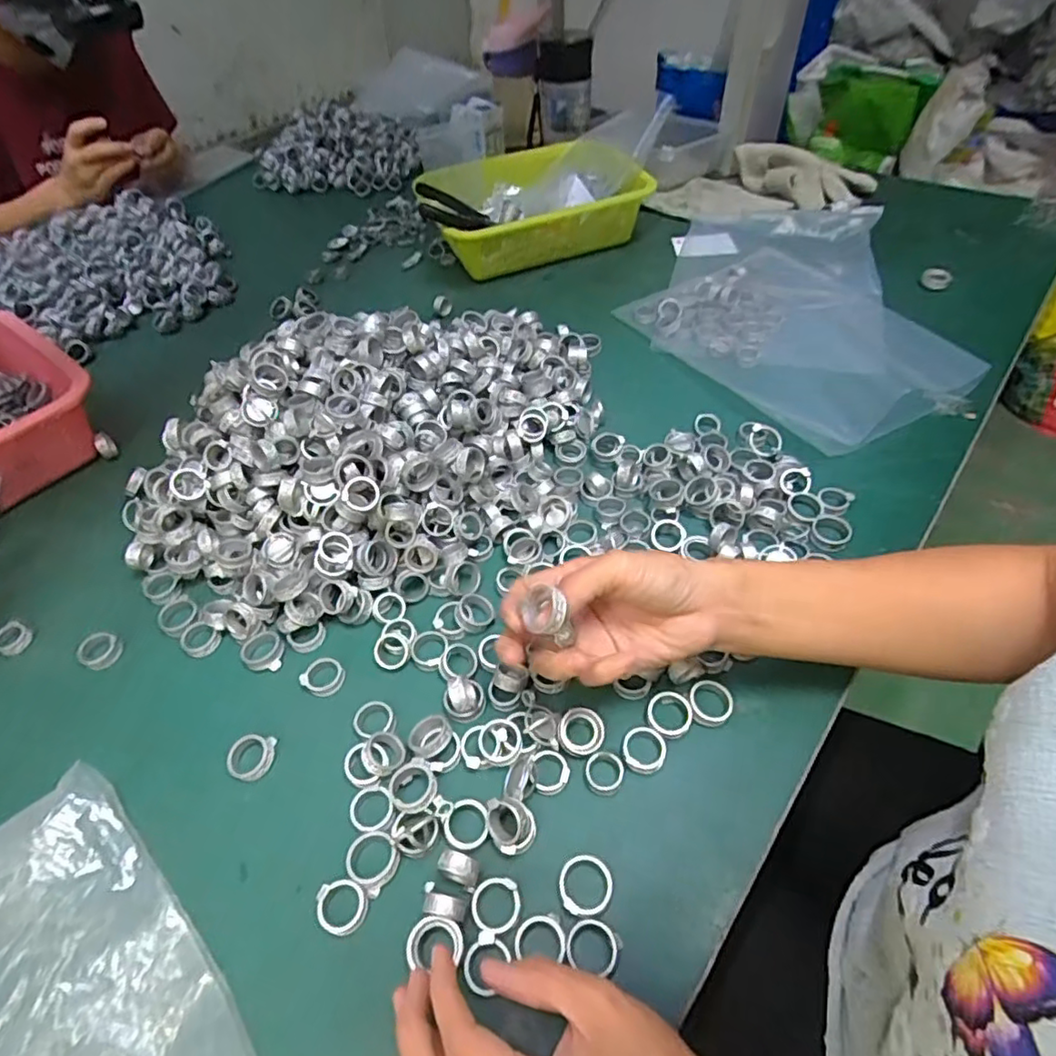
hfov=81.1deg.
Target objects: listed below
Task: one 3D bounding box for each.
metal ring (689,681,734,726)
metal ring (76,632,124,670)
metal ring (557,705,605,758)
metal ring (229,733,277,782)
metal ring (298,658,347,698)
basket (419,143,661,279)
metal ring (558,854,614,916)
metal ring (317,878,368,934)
[{"bbox_3d":[0.115,0.110,0.389,0.026,0.011,0.027,-3,48,4],"label":"metal ring"},{"bbox_3d":[-0.309,0.087,0.445,0.025,0.010,0.026,-3,48,4],"label":"metal ring"},{"bbox_3d":[0.032,0.124,0.377,0.027,0.006,0.027,-3,48,4],"label":"metal ring"},{"bbox_3d":[-0.174,0.143,0.387,0.025,0.009,0.027,-3,48,4],"label":"metal ring"},{"bbox_3d":[-0.139,0.101,0.422,0.025,0.008,0.026,-3,48,4],"label":"metal ring"},{"bbox_3d":[0.001,-0.406,0.781,0.268,0.072,0.178,-20,53,-14],"label":"basket"},{"bbox_3d":[0.031,0.189,0.327,0.028,0.004,0.029,-3,48,4],"label":"metal ring"},{"bbox_3d":[-0.100,0.202,0.329,0.026,0.009,0.024,-3,48,4],"label":"metal ring"}]

